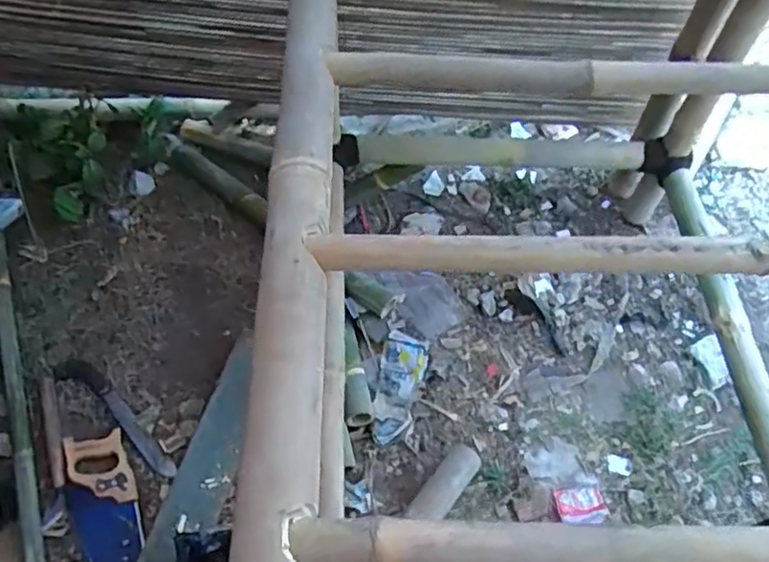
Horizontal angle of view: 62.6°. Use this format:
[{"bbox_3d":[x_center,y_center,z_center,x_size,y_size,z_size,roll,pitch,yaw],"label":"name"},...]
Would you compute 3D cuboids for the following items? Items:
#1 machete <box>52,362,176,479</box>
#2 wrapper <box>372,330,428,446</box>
[{"bbox_3d":[-0.591,0.297,1.394,0.383,0.025,0.071,38,62,22],"label":"machete"},{"bbox_3d":[0.029,0.254,1.517,0.107,0.031,0.282,13,56,8],"label":"wrapper"}]

